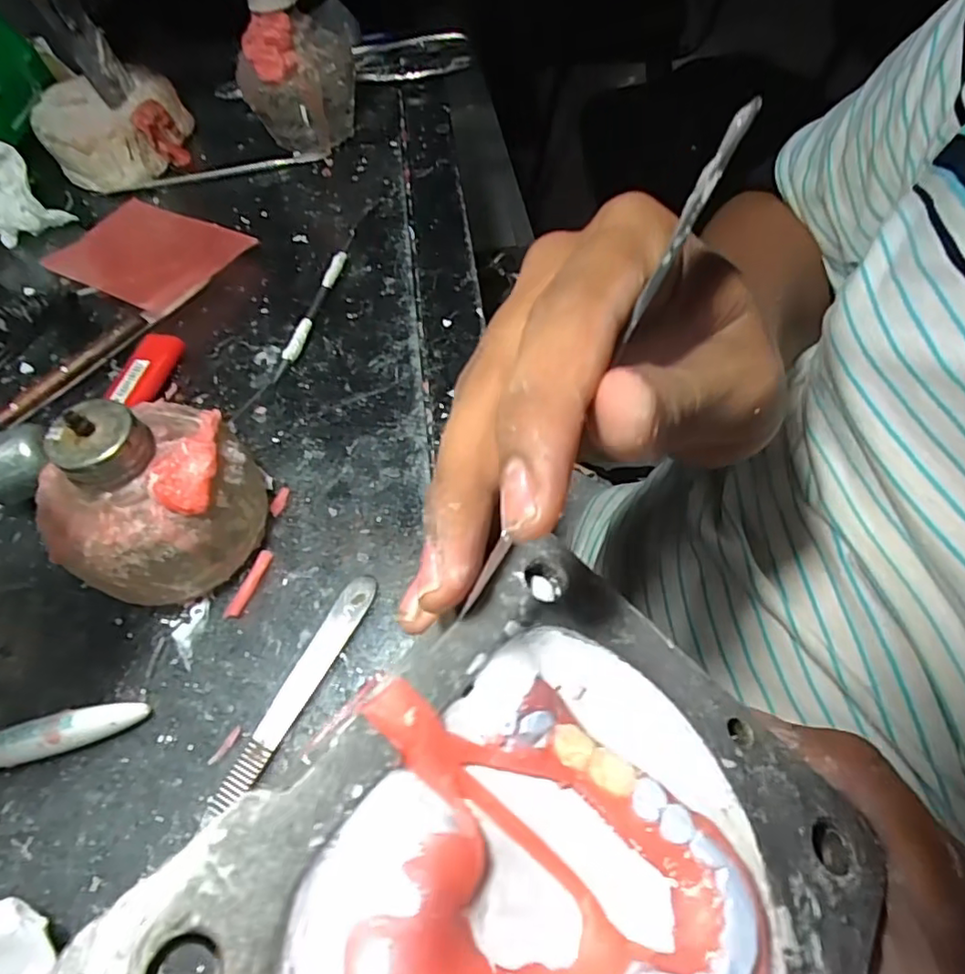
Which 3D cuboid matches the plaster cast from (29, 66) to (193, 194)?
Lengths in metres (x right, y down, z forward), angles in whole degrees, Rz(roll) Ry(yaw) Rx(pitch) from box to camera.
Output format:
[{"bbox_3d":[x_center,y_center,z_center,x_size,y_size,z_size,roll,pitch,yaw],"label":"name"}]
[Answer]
[{"bbox_3d":[-0.253,-0.246,0.410,0.088,0.050,0.074,-7,58,-1],"label":"plaster cast"}]

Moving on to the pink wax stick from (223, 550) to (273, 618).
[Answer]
[{"bbox_3d":[-0.094,0.039,0.243,0.006,0.004,0.030,12,60,11],"label":"pink wax stick"}]

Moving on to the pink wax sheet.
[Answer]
[{"bbox_3d":[-0.204,-0.142,0.364,0.126,0.006,0.075,24,62,25],"label":"pink wax sheet"}]

